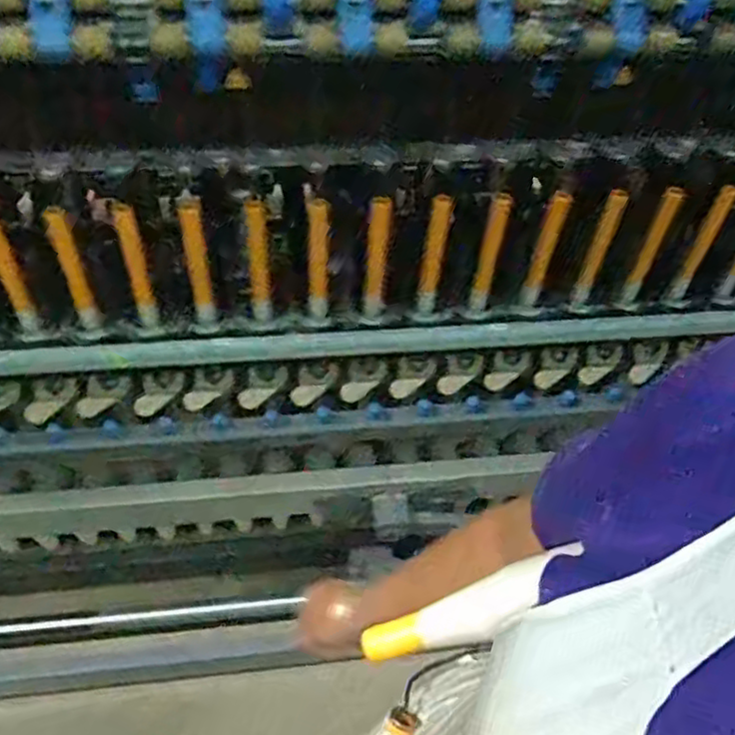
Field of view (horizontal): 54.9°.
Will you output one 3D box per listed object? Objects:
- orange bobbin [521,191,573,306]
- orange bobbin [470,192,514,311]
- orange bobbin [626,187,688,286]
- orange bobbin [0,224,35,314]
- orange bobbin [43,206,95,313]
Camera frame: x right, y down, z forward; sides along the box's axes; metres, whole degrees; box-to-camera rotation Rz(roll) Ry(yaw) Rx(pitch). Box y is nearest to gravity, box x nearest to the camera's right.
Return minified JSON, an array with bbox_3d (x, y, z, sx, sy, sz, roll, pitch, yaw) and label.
[{"bbox_3d":[0.225,-0.147,0.902,0.023,0.176,0.023,20,52,11],"label":"orange bobbin"},{"bbox_3d":[0.155,-0.145,0.896,0.023,0.190,0.018,16,52,8],"label":"orange bobbin"},{"bbox_3d":[0.369,-0.168,0.905,0.023,0.151,0.019,32,56,20],"label":"orange bobbin"},{"bbox_3d":[-0.402,-0.115,0.784,0.024,0.131,0.025,-25,57,-22],"label":"orange bobbin"},{"bbox_3d":[-0.336,-0.120,0.801,0.019,0.133,0.027,-20,55,-20],"label":"orange bobbin"}]

